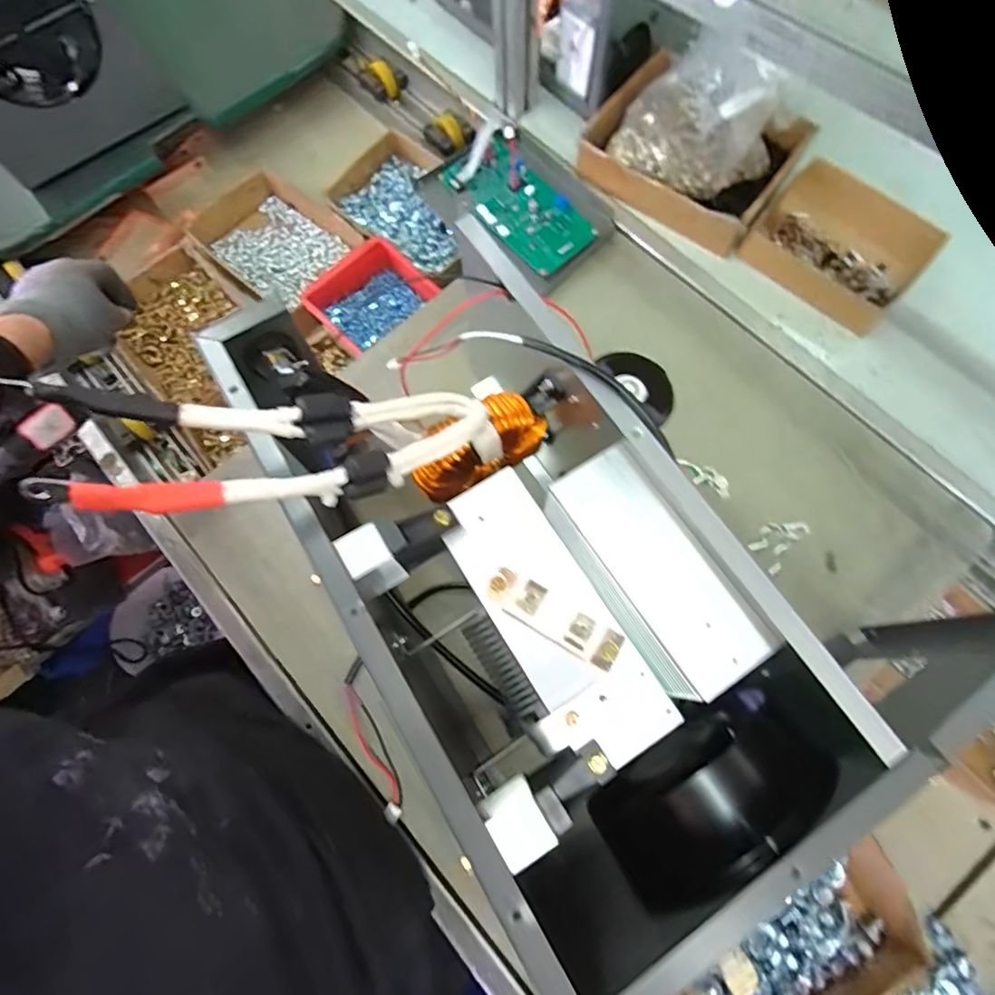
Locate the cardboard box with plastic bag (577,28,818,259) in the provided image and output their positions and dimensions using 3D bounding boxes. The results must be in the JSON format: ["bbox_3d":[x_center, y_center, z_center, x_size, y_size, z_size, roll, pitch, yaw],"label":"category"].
[{"bbox_3d":[0.224,-0.413,0.586,0.218,0.125,0.181,33,80,8],"label":"cardboard box with plastic bag"}]

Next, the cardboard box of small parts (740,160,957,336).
[{"bbox_3d":[0.377,-0.277,0.589,0.173,0.043,0.127,37,80,9],"label":"cardboard box of small parts"}]

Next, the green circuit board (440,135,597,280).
[{"bbox_3d":[0.022,-0.353,0.637,0.085,0.014,0.193,-37,79,-7],"label":"green circuit board"}]

